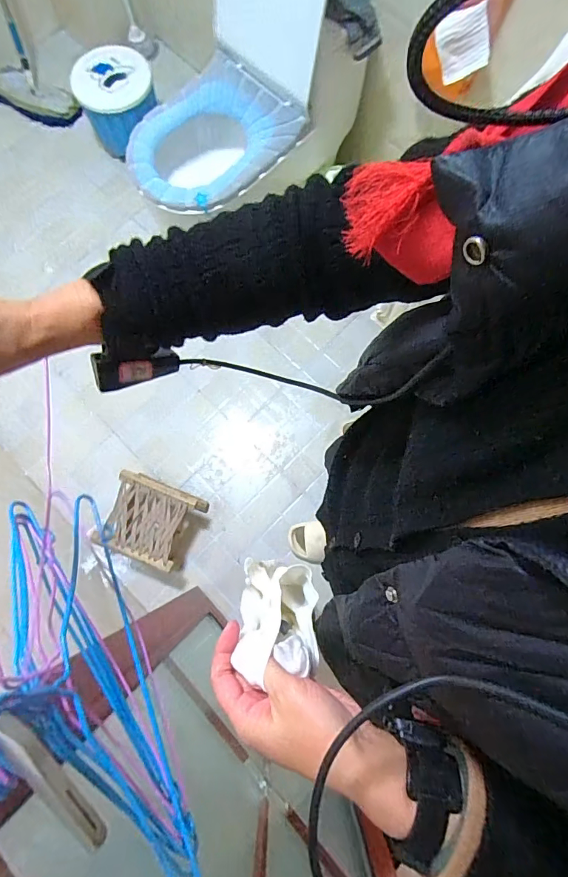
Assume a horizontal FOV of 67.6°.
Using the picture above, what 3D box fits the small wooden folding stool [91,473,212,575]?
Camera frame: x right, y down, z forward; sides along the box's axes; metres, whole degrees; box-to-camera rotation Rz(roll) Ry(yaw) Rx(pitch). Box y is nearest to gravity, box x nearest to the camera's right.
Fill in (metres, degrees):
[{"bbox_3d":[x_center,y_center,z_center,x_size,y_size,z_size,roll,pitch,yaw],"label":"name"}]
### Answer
[{"bbox_3d":[-0.395,0.253,1.317,0.268,0.170,0.235,22,77,5],"label":"small wooden folding stool"}]

